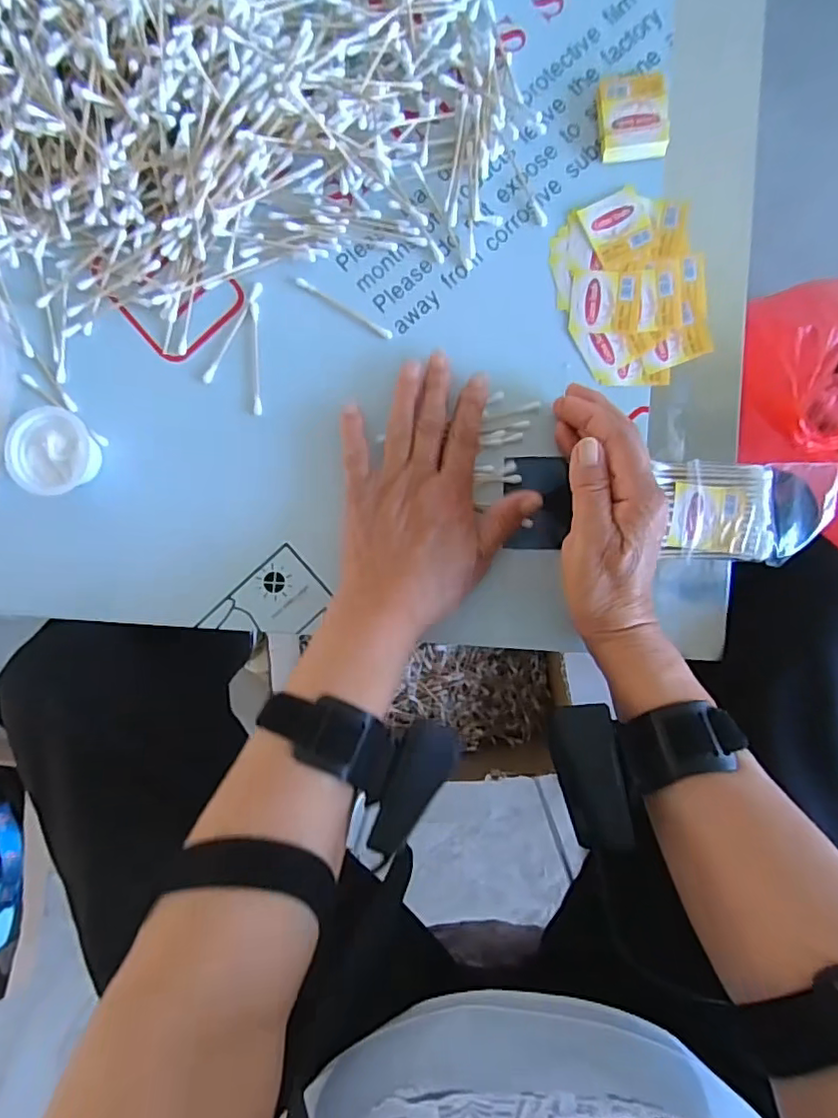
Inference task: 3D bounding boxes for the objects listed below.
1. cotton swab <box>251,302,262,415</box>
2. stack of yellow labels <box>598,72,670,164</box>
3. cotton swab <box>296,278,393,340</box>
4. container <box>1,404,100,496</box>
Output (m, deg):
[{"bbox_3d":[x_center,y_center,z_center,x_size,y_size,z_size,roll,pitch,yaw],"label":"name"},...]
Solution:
[{"bbox_3d":[-0.108,-0.133,0.392,0.006,0.004,0.074,-2,92,1],"label":"cotton swab"},{"bbox_3d":[0.136,-0.282,0.376,0.042,0.016,0.052,-2,92,1],"label":"stack of yellow labels"},{"bbox_3d":[-0.049,-0.165,0.390,0.072,0.004,0.005,31,92,0],"label":"cotton swab"},{"bbox_3d":[-0.236,-0.069,0.384,0.047,0.025,0.053,7,92,1],"label":"container"}]

